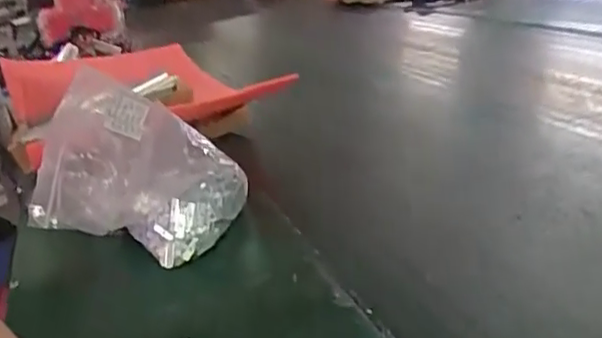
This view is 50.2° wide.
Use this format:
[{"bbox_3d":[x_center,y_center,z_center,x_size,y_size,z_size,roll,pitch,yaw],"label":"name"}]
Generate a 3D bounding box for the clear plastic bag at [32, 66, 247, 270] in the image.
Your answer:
[{"bbox_3d":[-0.154,0.019,0.622,0.145,0.176,0.168,-3,22,15],"label":"clear plastic bag"}]

